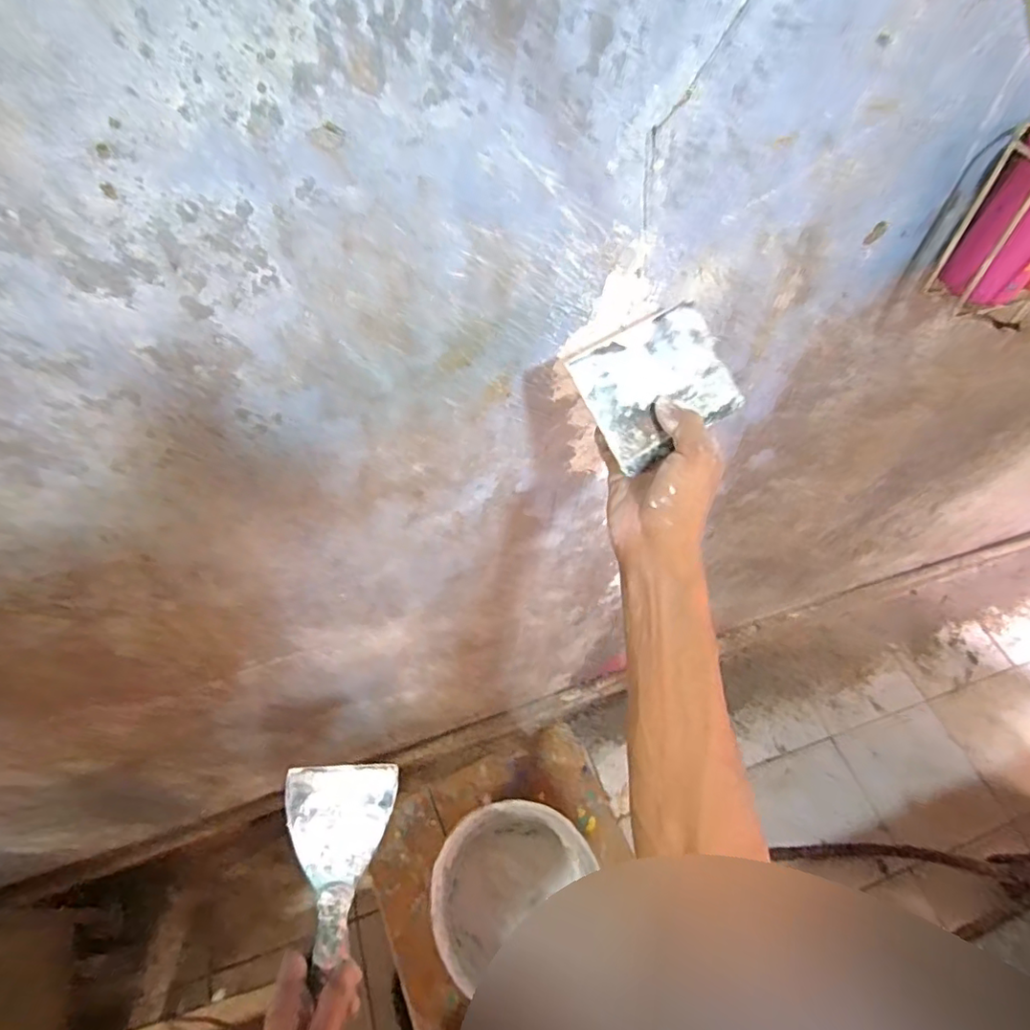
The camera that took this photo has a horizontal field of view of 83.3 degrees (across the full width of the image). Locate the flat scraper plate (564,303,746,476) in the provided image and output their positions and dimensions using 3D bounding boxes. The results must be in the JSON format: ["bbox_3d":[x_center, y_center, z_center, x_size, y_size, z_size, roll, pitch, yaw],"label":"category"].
[{"bbox_3d":[0.104,-0.094,0.416,0.118,0.004,0.088,-31,94,-19],"label":"flat scraper plate"}]

